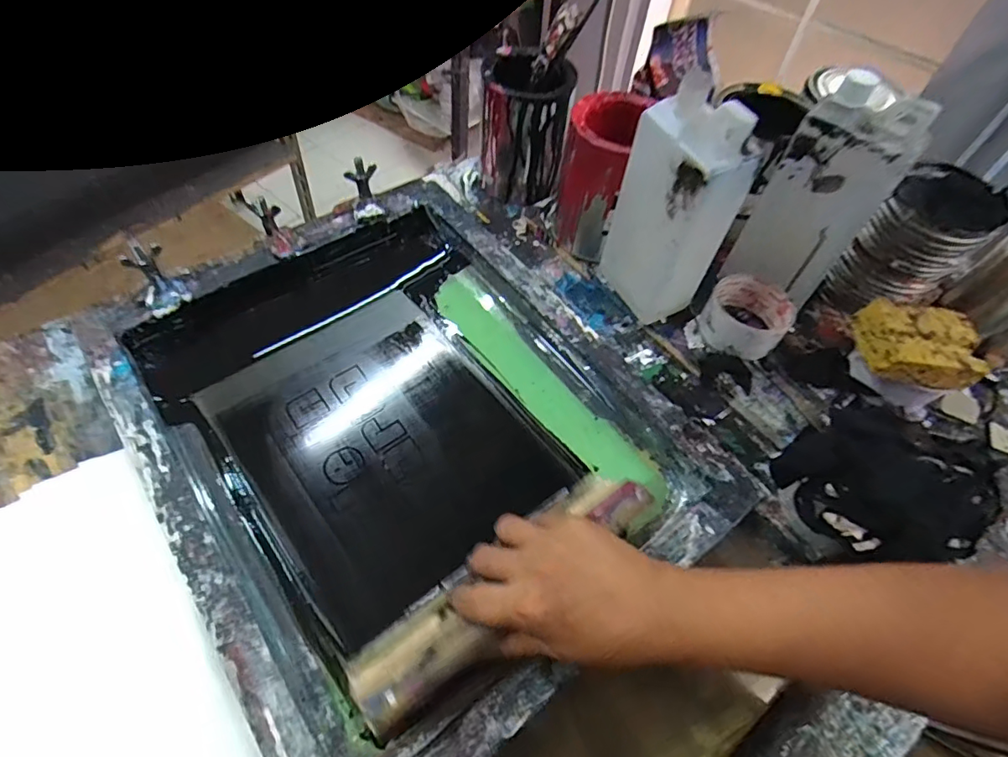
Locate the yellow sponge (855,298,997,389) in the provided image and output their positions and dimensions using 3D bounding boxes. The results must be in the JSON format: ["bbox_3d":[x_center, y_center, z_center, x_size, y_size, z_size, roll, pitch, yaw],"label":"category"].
[{"bbox_3d":[0.381,-0.032,0.478,0.095,0.037,0.073,5,56,-1],"label":"yellow sponge"}]

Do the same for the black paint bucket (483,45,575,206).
[{"bbox_3d":[0.029,-0.305,0.651,0.096,0.144,0.095,1,56,-2],"label":"black paint bucket"}]

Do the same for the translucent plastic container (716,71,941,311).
[{"bbox_3d":[0.304,-0.174,0.501,0.068,0.193,0.094,-32,64,-23],"label":"translucent plastic container"}]

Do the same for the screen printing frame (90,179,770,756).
[{"bbox_3d":[-0.075,0.032,0.499,0.441,0.062,0.491,-32,63,-21],"label":"screen printing frame"}]

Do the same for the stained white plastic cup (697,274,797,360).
[{"bbox_3d":[0.252,-0.065,0.548,0.080,0.052,0.089,38,63,20],"label":"stained white plastic cup"}]

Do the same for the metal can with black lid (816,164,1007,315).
[{"bbox_3d":[0.419,-0.135,0.541,0.087,0.138,0.087,40,63,21],"label":"metal can with black lid"}]

